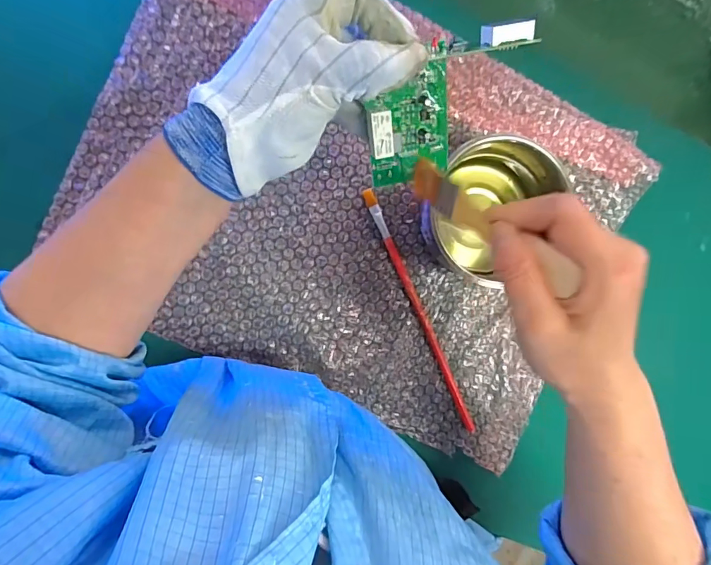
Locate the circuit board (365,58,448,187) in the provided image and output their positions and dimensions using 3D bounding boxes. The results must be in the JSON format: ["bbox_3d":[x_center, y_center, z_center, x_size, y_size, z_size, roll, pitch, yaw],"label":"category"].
[{"bbox_3d":[0.034,-0.101,0.283,0.058,0.016,0.072,-19,129,-13],"label":"circuit board"}]

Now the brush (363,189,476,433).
[{"bbox_3d":[0.062,0.030,0.405,0.010,0.006,0.249,-25,95,-5],"label":"brush"}]

